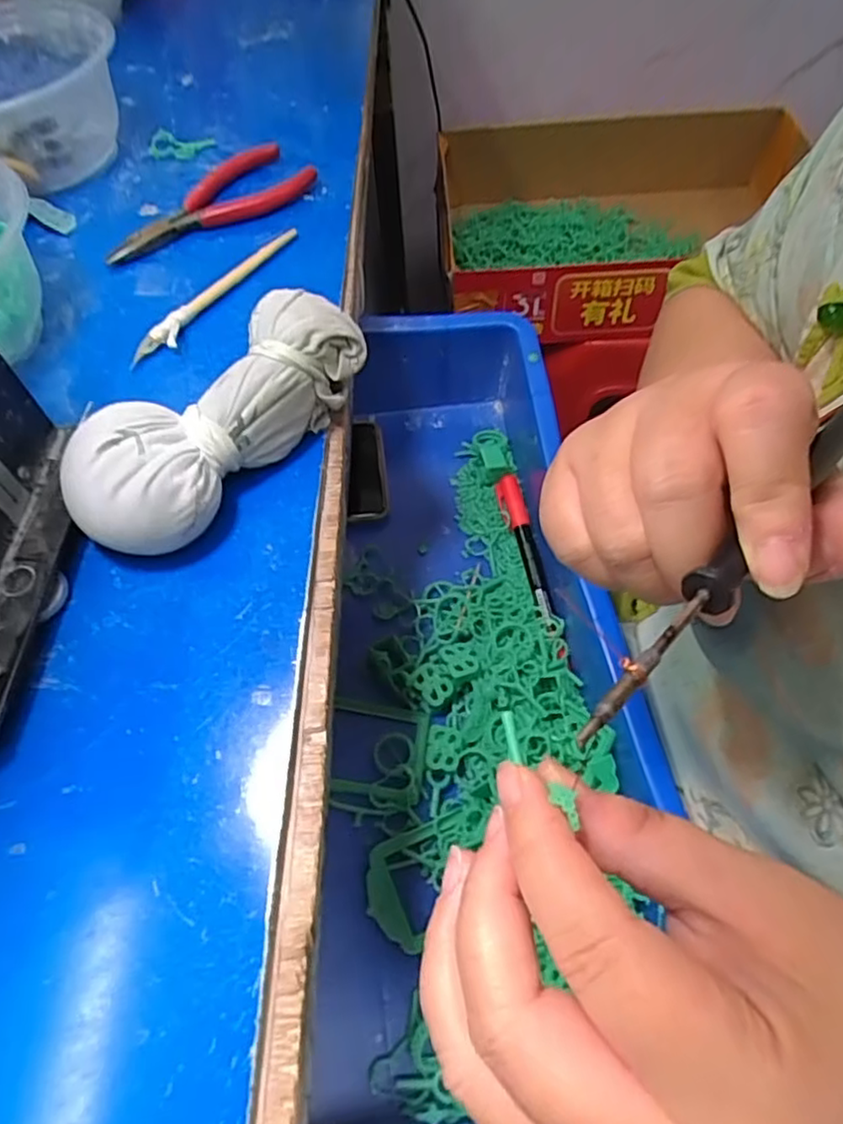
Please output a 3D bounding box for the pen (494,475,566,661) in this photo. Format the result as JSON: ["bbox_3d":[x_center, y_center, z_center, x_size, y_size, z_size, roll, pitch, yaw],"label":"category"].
[{"bbox_3d":[0.070,-0.002,0.420,0.016,0.010,0.131,-11,59,-4],"label":"pen"}]

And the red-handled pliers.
[{"bbox_3d":[-0.122,-0.202,0.381,0.123,0.014,0.053,-39,65,-19],"label":"red-handled pliers"}]

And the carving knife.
[{"bbox_3d":[-0.103,-0.140,0.342,0.015,0.010,0.119,28,64,19],"label":"carving knife"}]

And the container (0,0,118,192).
[{"bbox_3d":[-0.249,-0.288,0.408,0.125,0.069,0.102,35,66,22],"label":"container"}]

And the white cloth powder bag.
[{"bbox_3d":[-0.084,-0.060,0.275,0.059,0.043,0.136,31,65,20],"label":"white cloth powder bag"}]

